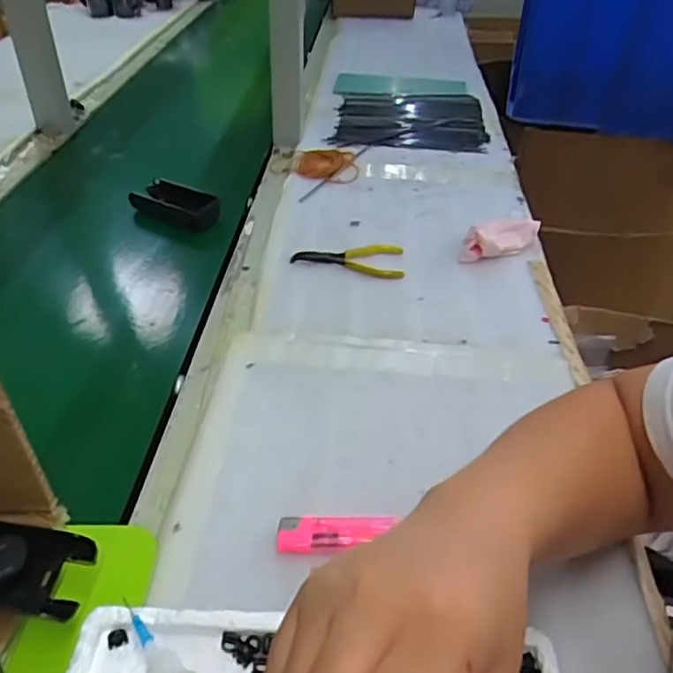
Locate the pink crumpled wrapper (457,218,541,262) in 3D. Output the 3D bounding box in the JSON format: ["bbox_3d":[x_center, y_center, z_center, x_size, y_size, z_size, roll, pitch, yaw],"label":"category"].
[{"bbox_3d":[0.176,-0.108,0.669,0.096,0.032,0.035,-16,44,-21],"label":"pink crumpled wrapper"}]

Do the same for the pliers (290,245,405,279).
[{"bbox_3d":[0.012,-0.082,0.648,0.116,0.007,0.057,6,40,3],"label":"pliers"}]

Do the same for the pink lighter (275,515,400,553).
[{"bbox_3d":[0.001,0.127,0.395,0.076,0.009,0.022,0,40,-3],"label":"pink lighter"}]

